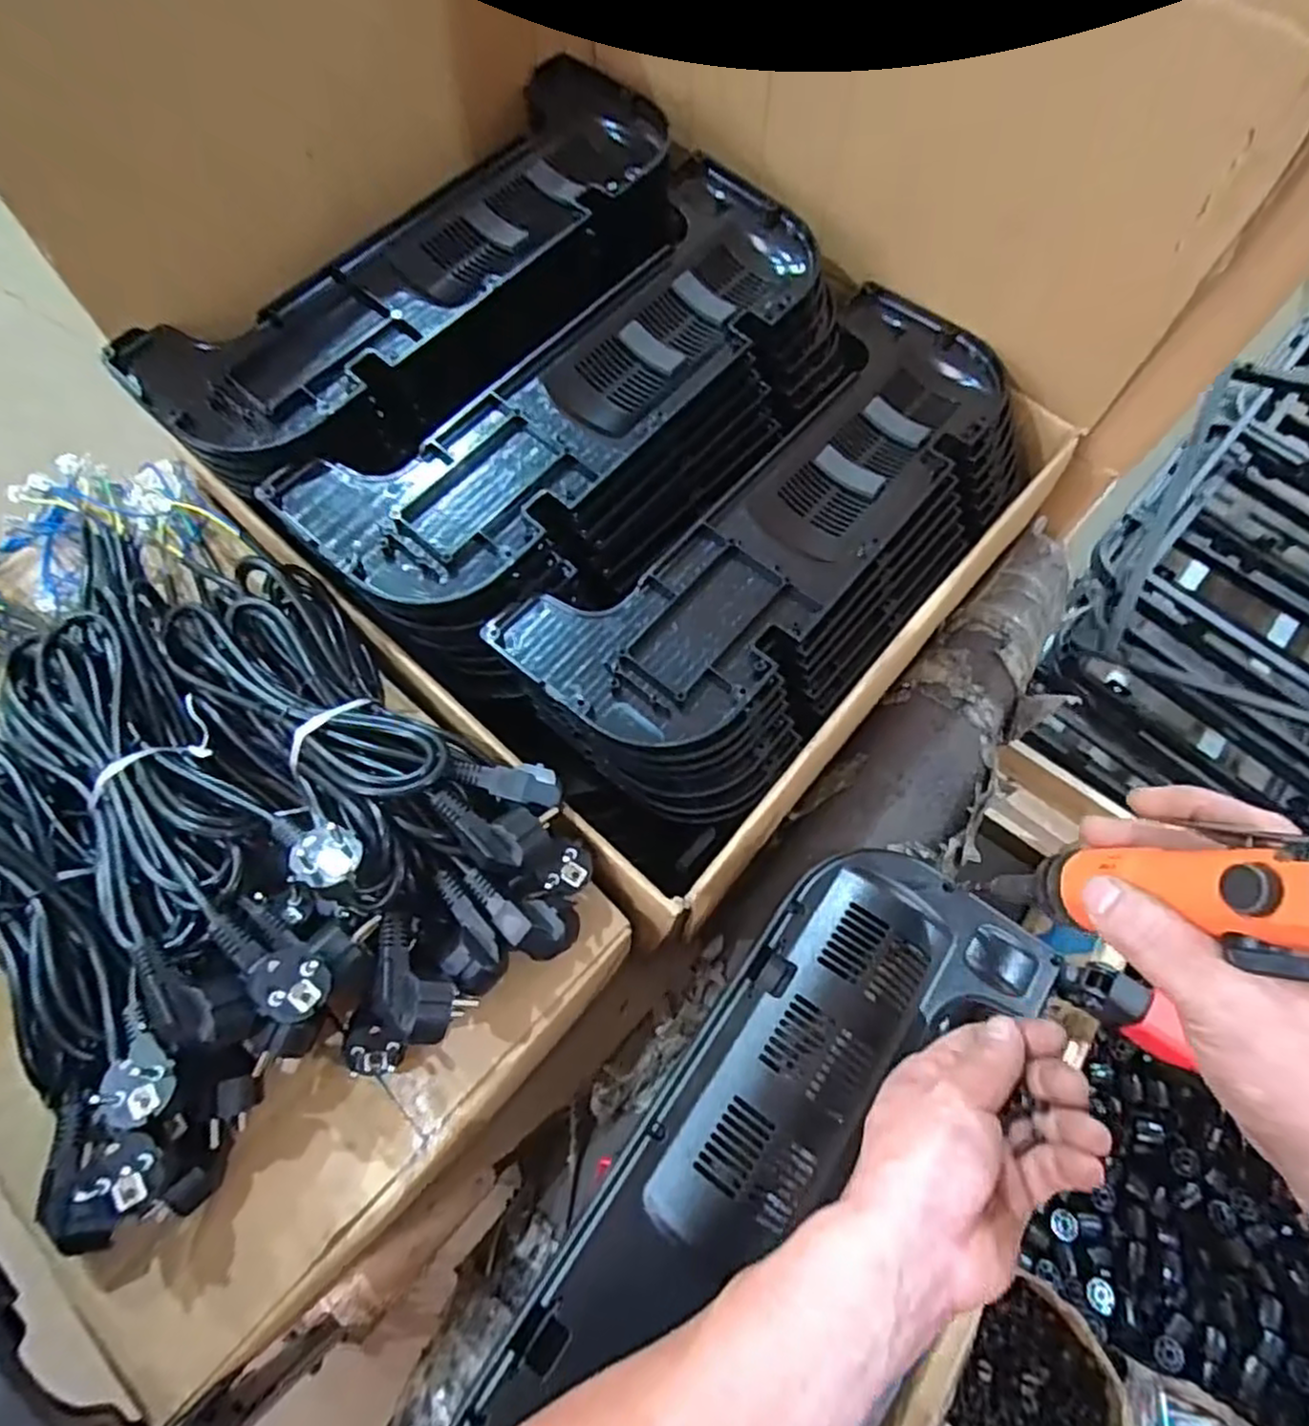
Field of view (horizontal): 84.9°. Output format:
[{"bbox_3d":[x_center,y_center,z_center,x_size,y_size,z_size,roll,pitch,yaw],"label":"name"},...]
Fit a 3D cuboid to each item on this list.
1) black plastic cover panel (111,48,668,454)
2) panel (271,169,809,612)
[{"bbox_3d":[-0.183,-0.370,0.573,0.168,0.051,0.482,40,71,14],"label":"black plastic cover panel"},{"bbox_3d":[-0.055,-0.263,0.552,0.161,0.033,0.470,39,71,14],"label":"panel"}]

